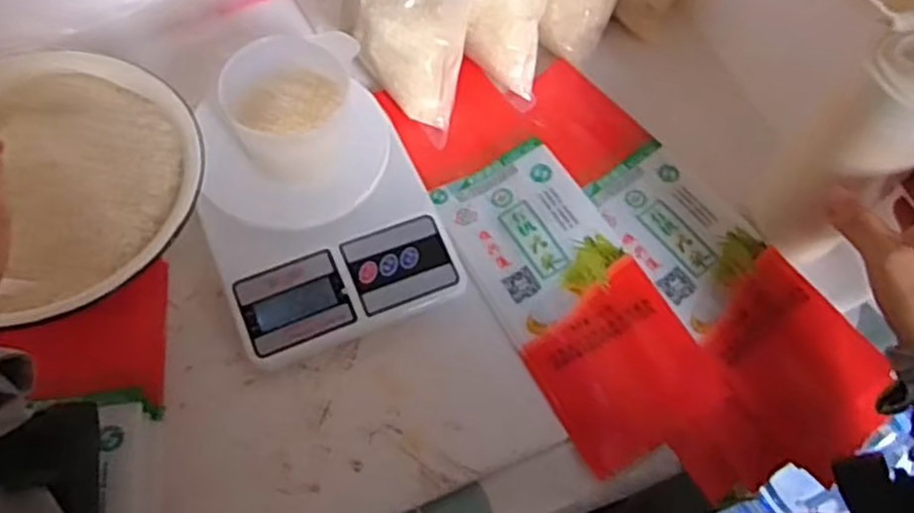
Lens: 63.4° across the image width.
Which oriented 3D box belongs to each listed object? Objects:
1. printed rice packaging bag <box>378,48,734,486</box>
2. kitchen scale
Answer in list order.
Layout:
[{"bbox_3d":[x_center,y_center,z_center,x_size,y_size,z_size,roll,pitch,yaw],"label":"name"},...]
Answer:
[{"bbox_3d":[0.060,-0.011,0.526,0.104,0.012,0.310,-26,67,-16],"label":"printed rice packaging bag"},{"bbox_3d":[-0.099,-0.034,0.519,0.149,0.040,0.196,-21,66,-14],"label":"kitchen scale"}]

